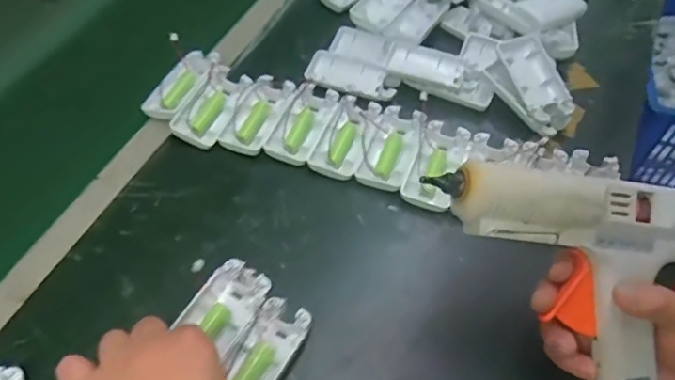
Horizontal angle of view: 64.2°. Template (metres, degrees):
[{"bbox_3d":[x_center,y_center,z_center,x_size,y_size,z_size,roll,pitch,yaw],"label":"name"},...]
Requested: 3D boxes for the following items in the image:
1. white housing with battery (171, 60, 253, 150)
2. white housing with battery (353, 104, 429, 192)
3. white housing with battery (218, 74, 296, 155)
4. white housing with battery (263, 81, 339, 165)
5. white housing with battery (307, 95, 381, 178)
[{"bbox_3d":[-0.122,-0.086,0.534,0.045,0.021,0.096,18,51,9],"label":"white housing with battery"},{"bbox_3d":[0.053,-0.044,0.505,0.044,0.017,0.097,17,56,11],"label":"white housing with battery"},{"bbox_3d":[-0.079,-0.076,0.531,0.046,0.021,0.093,14,56,10],"label":"white housing with battery"},{"bbox_3d":[-0.032,-0.067,0.528,0.044,0.014,0.098,18,57,12],"label":"white housing with battery"},{"bbox_3d":[0.010,-0.053,0.514,0.042,0.017,0.095,18,56,12],"label":"white housing with battery"}]

